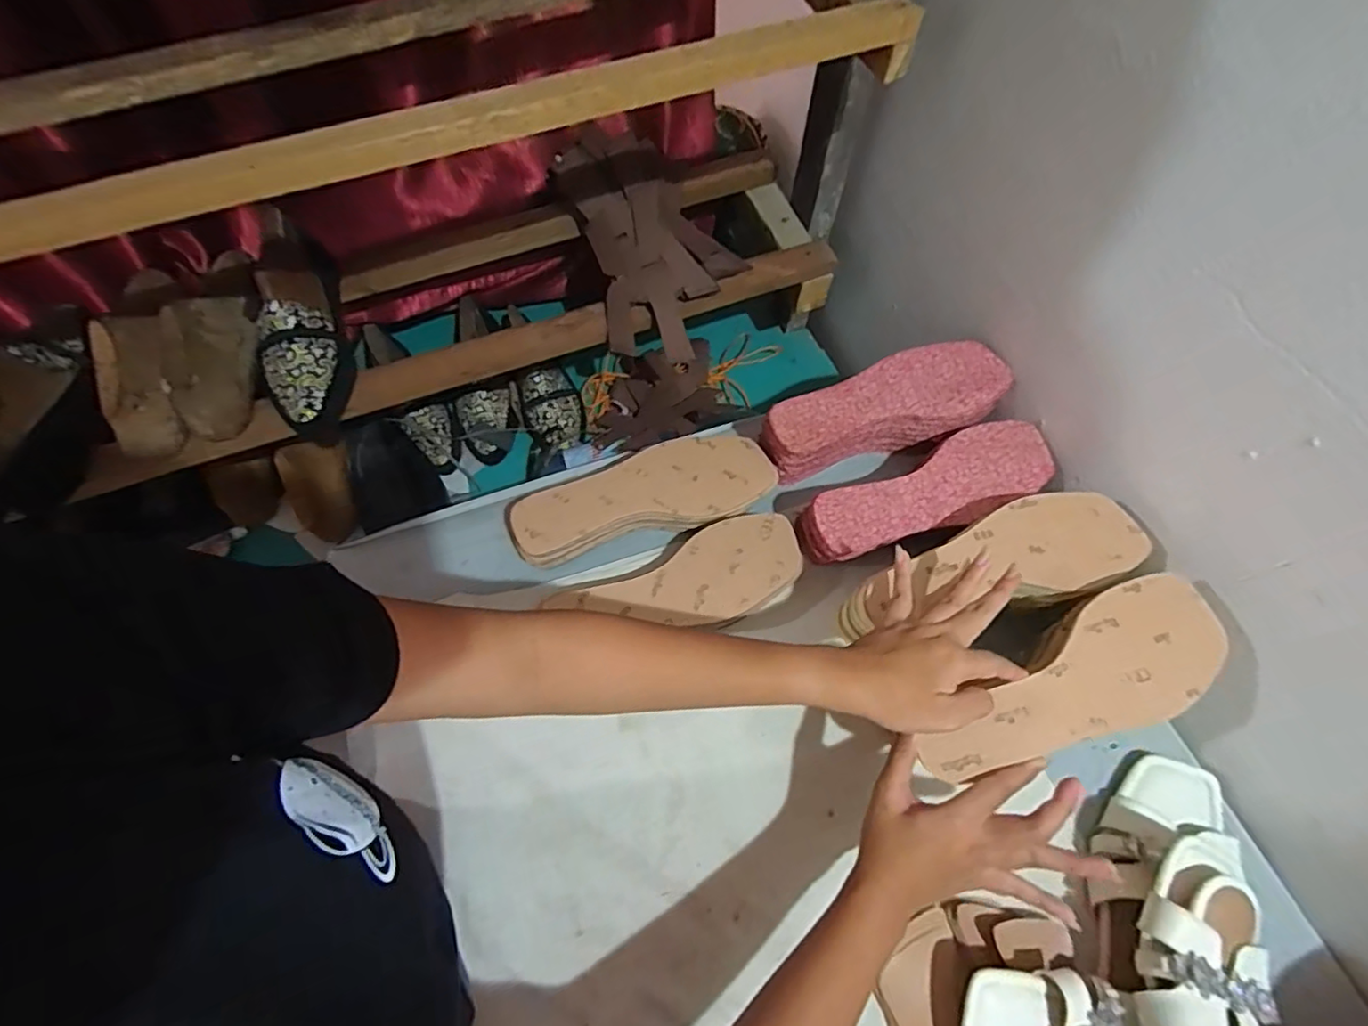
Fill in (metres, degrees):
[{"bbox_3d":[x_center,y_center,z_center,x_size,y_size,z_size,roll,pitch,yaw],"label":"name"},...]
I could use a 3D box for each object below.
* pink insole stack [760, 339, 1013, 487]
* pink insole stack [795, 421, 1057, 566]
[{"bbox_3d":[0.199,-0.099,0.619,0.239,0.085,0.082,-17,65,-8],"label":"pink insole stack"},{"bbox_3d":[0.232,-0.013,0.579,0.242,0.064,0.089,-23,66,-11],"label":"pink insole stack"}]

